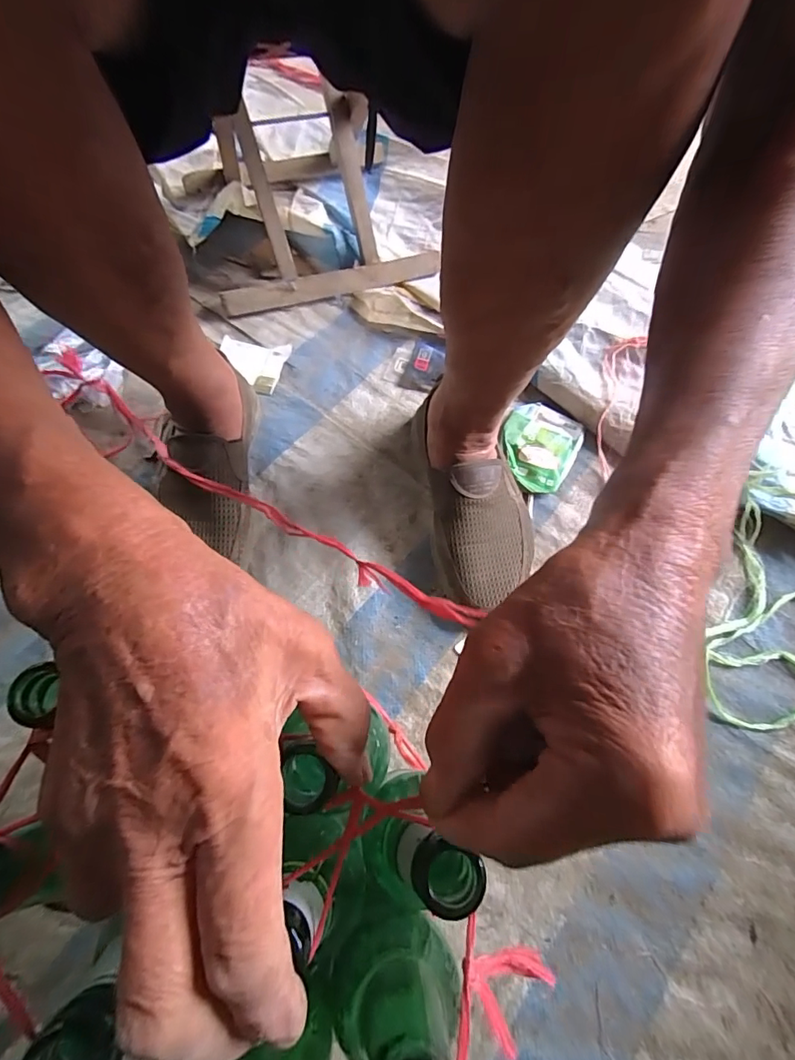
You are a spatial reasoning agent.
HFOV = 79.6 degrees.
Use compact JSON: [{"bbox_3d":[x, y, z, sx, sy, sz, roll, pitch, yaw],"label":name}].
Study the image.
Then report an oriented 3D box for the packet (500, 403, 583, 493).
[{"bbox_3d":[0.164,-0.101,0.561,0.091,0.012,0.111,31,69,9],"label":"packet"}]

